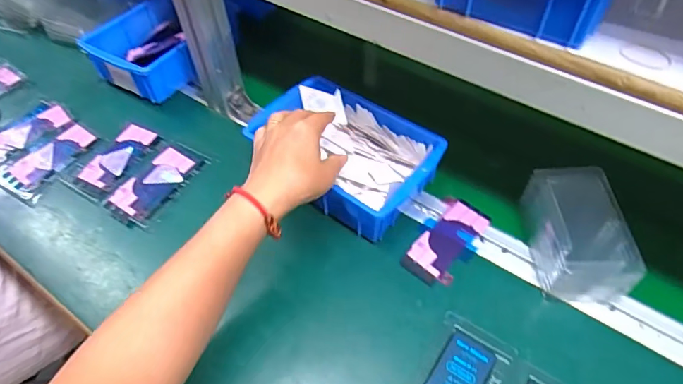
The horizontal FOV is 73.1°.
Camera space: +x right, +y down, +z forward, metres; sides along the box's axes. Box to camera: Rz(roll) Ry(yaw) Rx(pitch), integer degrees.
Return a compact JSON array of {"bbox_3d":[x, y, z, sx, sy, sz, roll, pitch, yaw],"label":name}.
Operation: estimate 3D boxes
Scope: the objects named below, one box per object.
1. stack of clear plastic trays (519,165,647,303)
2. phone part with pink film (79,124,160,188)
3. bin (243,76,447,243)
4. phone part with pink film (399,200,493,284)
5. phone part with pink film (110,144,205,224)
[{"bbox_3d":[0.241,0.038,0.481,0.078,0.057,0.134,-1,52,0],"label":"stack of clear plastic trays"},{"bbox_3d":[-0.285,-0.047,0.586,0.049,0.006,0.099,21,55,16],"label":"phone part with pink film"},{"bbox_3d":[0.005,-0.048,0.543,0.202,0.059,0.137,35,60,25],"label":"bin"},{"bbox_3d":[0.116,0.053,0.509,0.062,0.005,0.111,34,60,24],"label":"phone part with pink film"},{"bbox_3d":[-0.226,-0.013,0.561,0.055,0.006,0.102,26,57,20],"label":"phone part with pink film"}]

